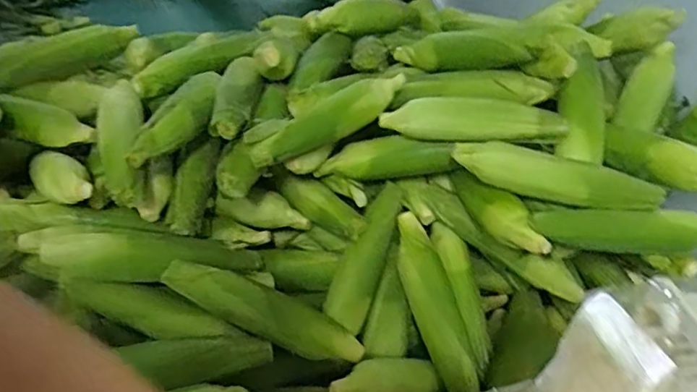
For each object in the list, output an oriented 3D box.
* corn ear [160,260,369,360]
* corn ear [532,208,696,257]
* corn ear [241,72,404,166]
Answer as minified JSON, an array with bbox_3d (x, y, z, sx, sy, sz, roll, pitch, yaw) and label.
[{"bbox_3d":[-0.097,0.138,0.649,0.260,0.049,0.057,27,37,-13],"label":"corn ear"},{"bbox_3d":[0.329,0.036,0.637,0.231,0.057,0.045,5,39,-4],"label":"corn ear"},{"bbox_3d":[-0.022,-0.101,0.695,0.230,0.049,0.048,-27,49,-18],"label":"corn ear"}]

